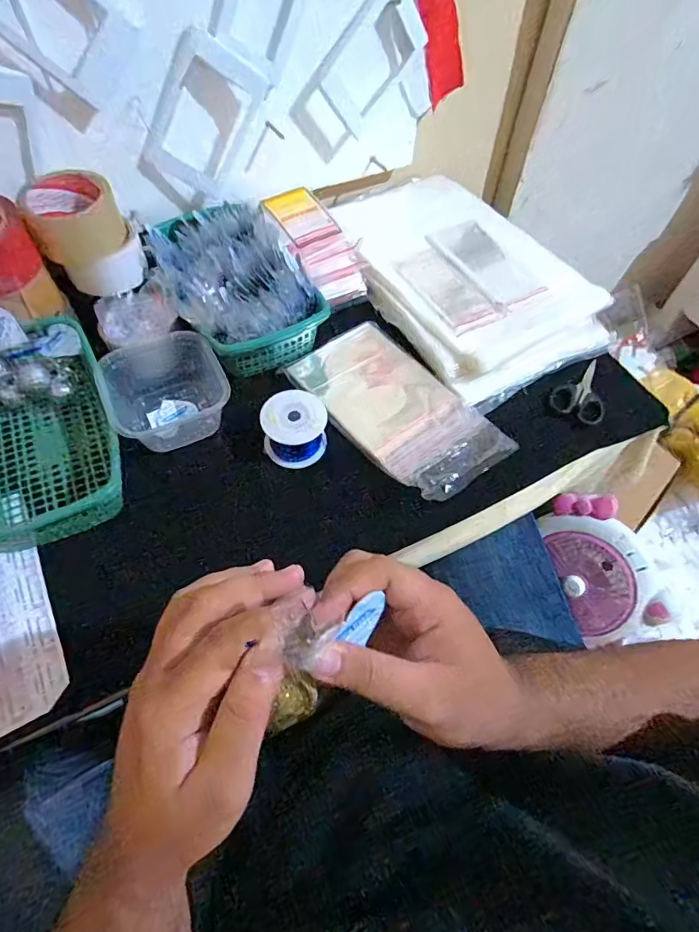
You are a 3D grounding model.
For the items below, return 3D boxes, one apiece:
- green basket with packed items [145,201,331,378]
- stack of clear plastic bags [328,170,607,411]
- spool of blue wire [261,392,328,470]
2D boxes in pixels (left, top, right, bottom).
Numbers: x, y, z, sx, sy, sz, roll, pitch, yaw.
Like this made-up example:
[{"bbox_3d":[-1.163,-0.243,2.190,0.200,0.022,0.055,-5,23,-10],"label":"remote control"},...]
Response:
[{"bbox_3d":[-0.133,-0.218,0.578,0.149,0.082,0.221,-21,62,-15],"label":"green basket with packed items"},{"bbox_3d":[0.145,-0.261,0.654,0.252,0.051,0.374,-26,63,-18],"label":"stack of clear plastic bags"},{"bbox_3d":[-0.058,-0.038,0.518,0.065,0.058,0.059,-9,59,-9],"label":"spool of blue wire"}]

